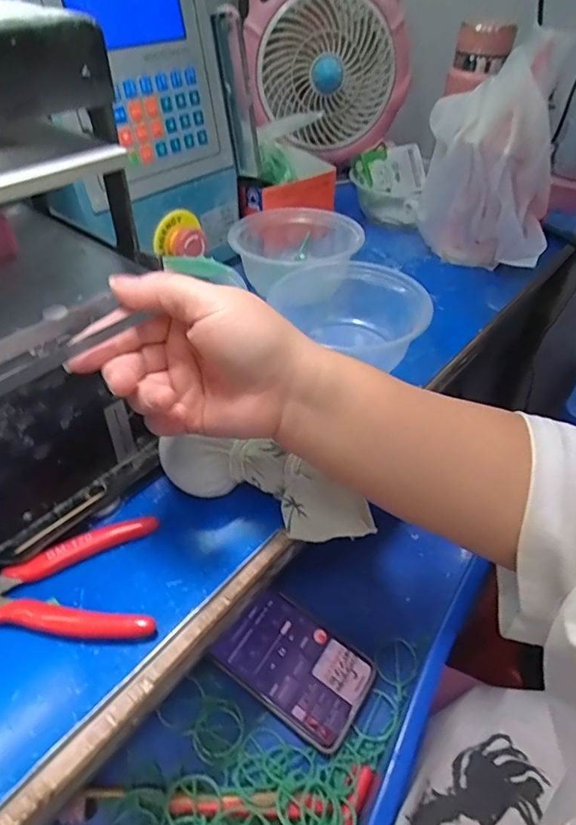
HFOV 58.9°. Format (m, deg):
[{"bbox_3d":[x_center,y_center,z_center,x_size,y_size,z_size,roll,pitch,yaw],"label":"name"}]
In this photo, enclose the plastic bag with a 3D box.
[{"bbox_3d":[0.203,-0.249,0.516,0.072,0.206,0.128,-15,46,-16],"label":"plastic bag"}]

